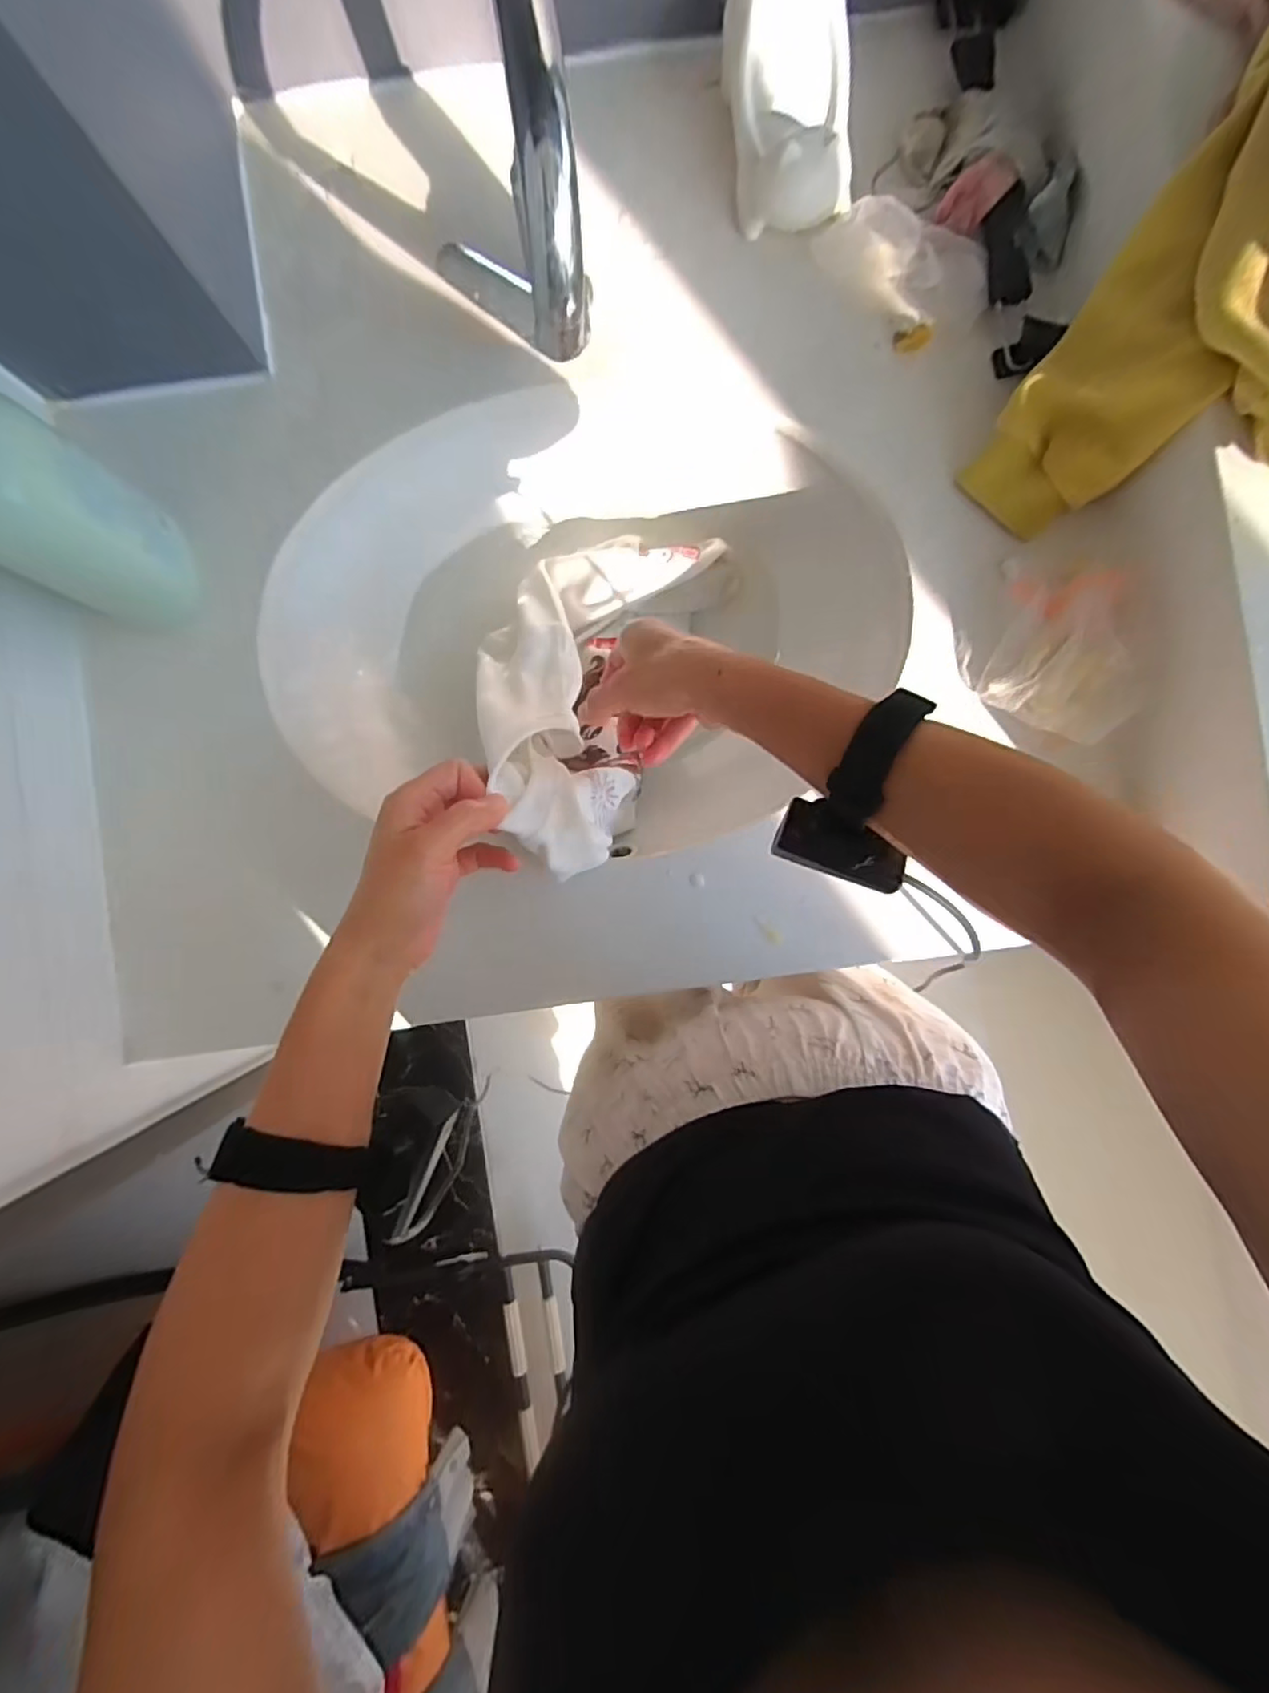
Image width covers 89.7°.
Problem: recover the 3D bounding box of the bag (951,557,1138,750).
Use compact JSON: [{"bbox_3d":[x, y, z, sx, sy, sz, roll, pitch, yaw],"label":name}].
[{"bbox_3d":[0.301,-0.143,0.451,0.114,0.033,0.109,18,89,0],"label":"bag"}]

